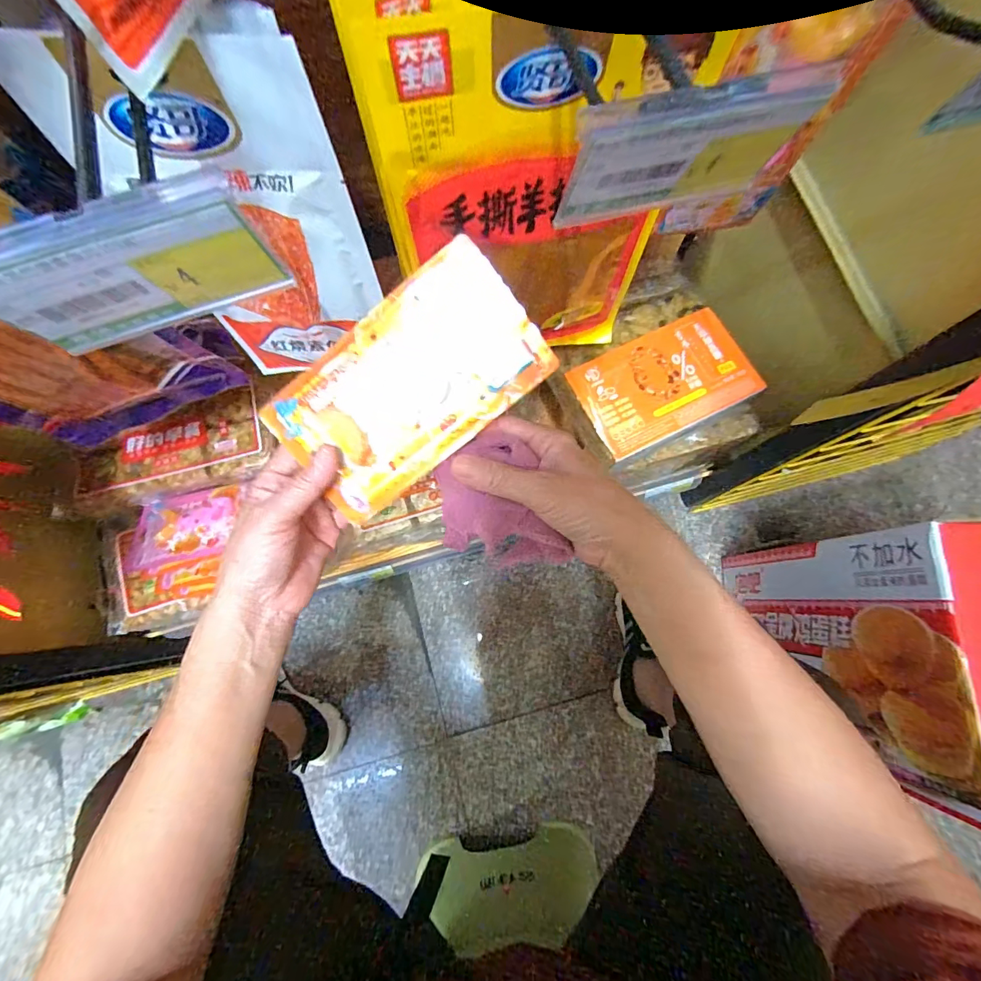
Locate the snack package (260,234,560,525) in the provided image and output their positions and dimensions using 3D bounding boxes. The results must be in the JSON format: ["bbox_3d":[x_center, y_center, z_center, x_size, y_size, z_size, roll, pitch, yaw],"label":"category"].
[{"bbox_3d":[-0.053,-0.065,0.288,0.170,0.008,0.098,-37,99,11],"label":"snack package"}]

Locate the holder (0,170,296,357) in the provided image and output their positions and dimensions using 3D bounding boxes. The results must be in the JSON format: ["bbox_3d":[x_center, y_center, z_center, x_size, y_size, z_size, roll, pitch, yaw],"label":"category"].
[{"bbox_3d":[-0.106,-0.063,0.133,0.078,0.045,0.006,-18,76,-4],"label":"holder"}]

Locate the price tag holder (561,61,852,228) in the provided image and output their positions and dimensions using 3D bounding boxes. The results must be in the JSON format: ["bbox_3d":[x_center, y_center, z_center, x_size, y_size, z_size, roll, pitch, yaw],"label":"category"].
[{"bbox_3d":[0.064,-0.110,0.148,0.080,0.048,0.009,-15,76,-3],"label":"price tag holder"}]

